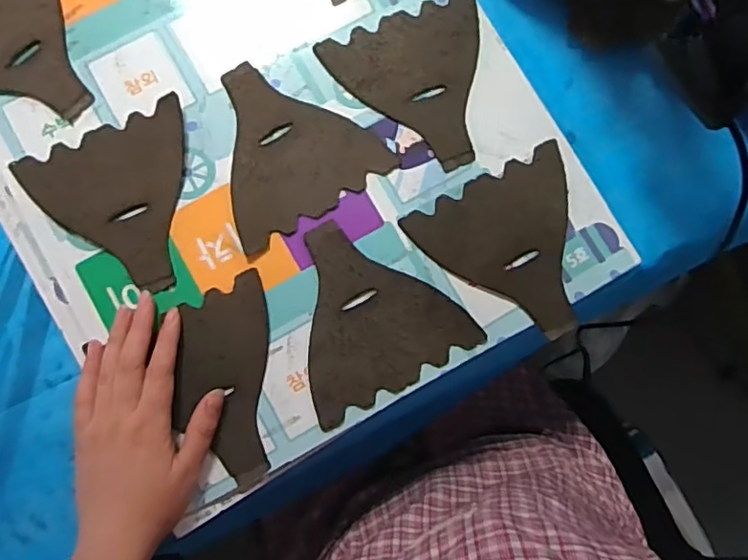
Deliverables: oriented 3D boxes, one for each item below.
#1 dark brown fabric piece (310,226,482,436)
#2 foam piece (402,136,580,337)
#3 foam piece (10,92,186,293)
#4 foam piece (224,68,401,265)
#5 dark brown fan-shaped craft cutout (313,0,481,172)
[{"bbox_3d":[-0.006,0.019,0.421,0.127,0.008,0.129,-28,85,-5],"label":"dark brown fabric piece"},{"bbox_3d":[0.108,-0.019,0.432,0.124,0.007,0.128,-27,85,-5],"label":"foam piece"},{"bbox_3d":[-0.183,-0.055,0.427,0.121,0.004,0.128,-24,84,-4],"label":"foam piece"},{"bbox_3d":[-0.071,-0.106,0.439,0.126,0.004,0.129,-33,85,-5],"label":"foam piece"},{"bbox_3d":[0.040,-0.150,0.450,0.124,0.004,0.130,-22,84,-4],"label":"dark brown fan-shaped craft cutout"}]

